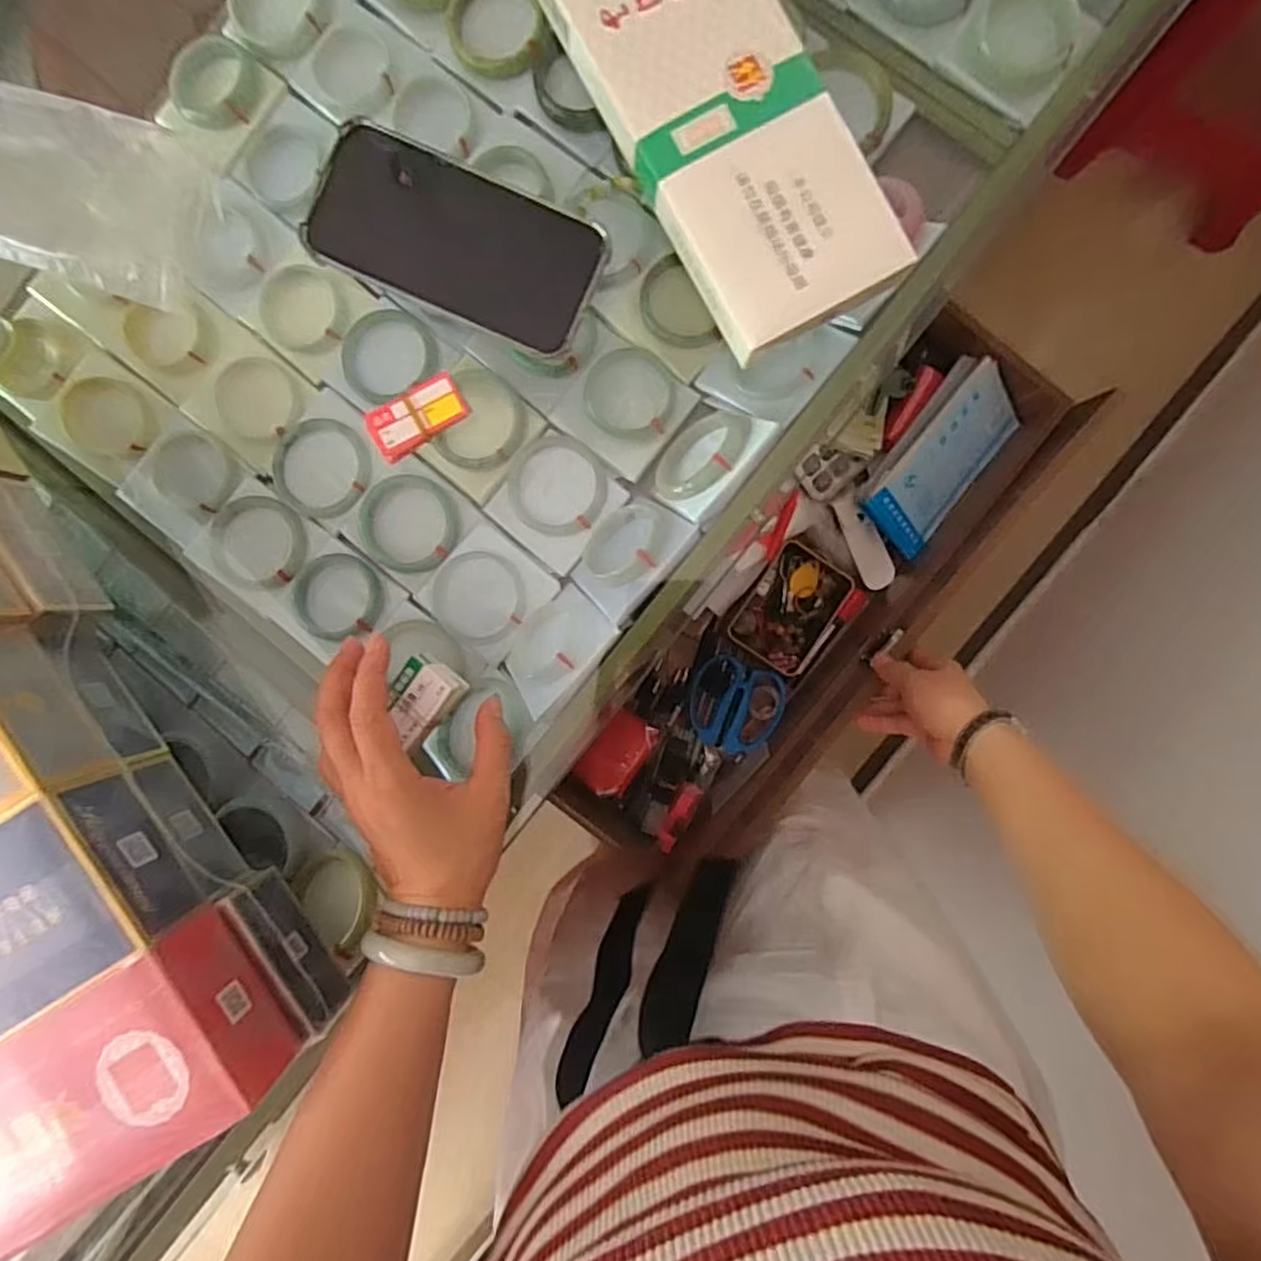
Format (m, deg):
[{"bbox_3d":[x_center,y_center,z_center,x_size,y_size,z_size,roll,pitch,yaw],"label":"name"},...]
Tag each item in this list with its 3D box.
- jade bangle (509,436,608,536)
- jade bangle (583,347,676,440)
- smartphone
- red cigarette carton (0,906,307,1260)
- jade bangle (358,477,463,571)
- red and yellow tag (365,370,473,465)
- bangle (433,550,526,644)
[{"bbox_3d":[-0.051,-0.101,0.471,0.068,0.010,0.070,0,92,1],"label":"jade bangle"},{"bbox_3d":[-0.001,-0.165,0.470,0.064,0.006,0.062,3,92,1],"label":"jade bangle"},{"bbox_3d":[-0.096,-0.219,0.379,0.159,0.014,0.080,22,93,-3],"label":"smartphone"},{"bbox_3d":[-0.323,0.265,0.341,0.306,0.061,0.095,-31,91,2],"label":"red cigarette carton"},{"bbox_3d":[-0.157,-0.077,0.481,0.069,0.009,0.070,4,92,1],"label":"jade bangle"},{"bbox_3d":[-0.121,-0.122,0.385,0.055,0.012,0.029,-30,91,2],"label":"red and yellow tag"},{"bbox_3d":[-0.106,-0.023,0.474,0.065,0.010,0.064,0,92,1],"label":"bangle"}]

